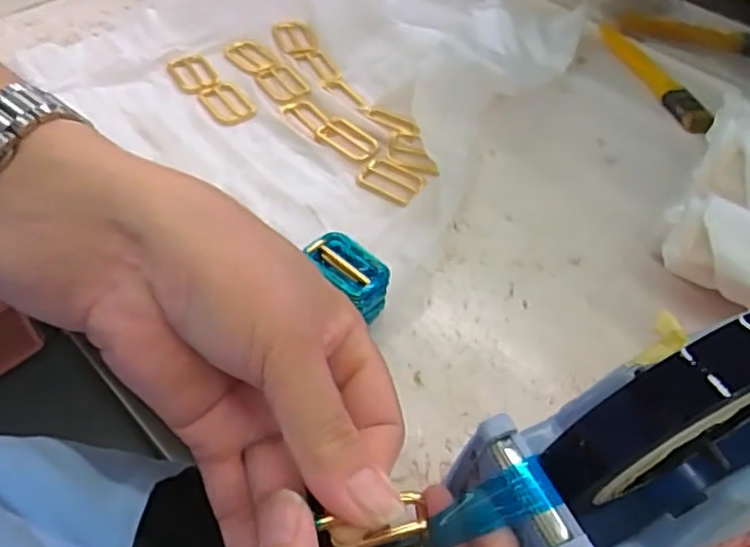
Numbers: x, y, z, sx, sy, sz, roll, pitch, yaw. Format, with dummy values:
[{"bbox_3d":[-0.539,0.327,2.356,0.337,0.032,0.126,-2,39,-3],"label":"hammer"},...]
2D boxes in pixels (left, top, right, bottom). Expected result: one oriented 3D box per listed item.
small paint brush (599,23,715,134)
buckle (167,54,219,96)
[{"bbox_3d":[0.228,-0.168,0.546,0.022,0.012,0.158,-10,51,-12],"label":"small paint brush"},{"bbox_3d":[-0.142,-0.156,0.518,0.032,0.006,0.052,-28,57,-24],"label":"buckle"}]

